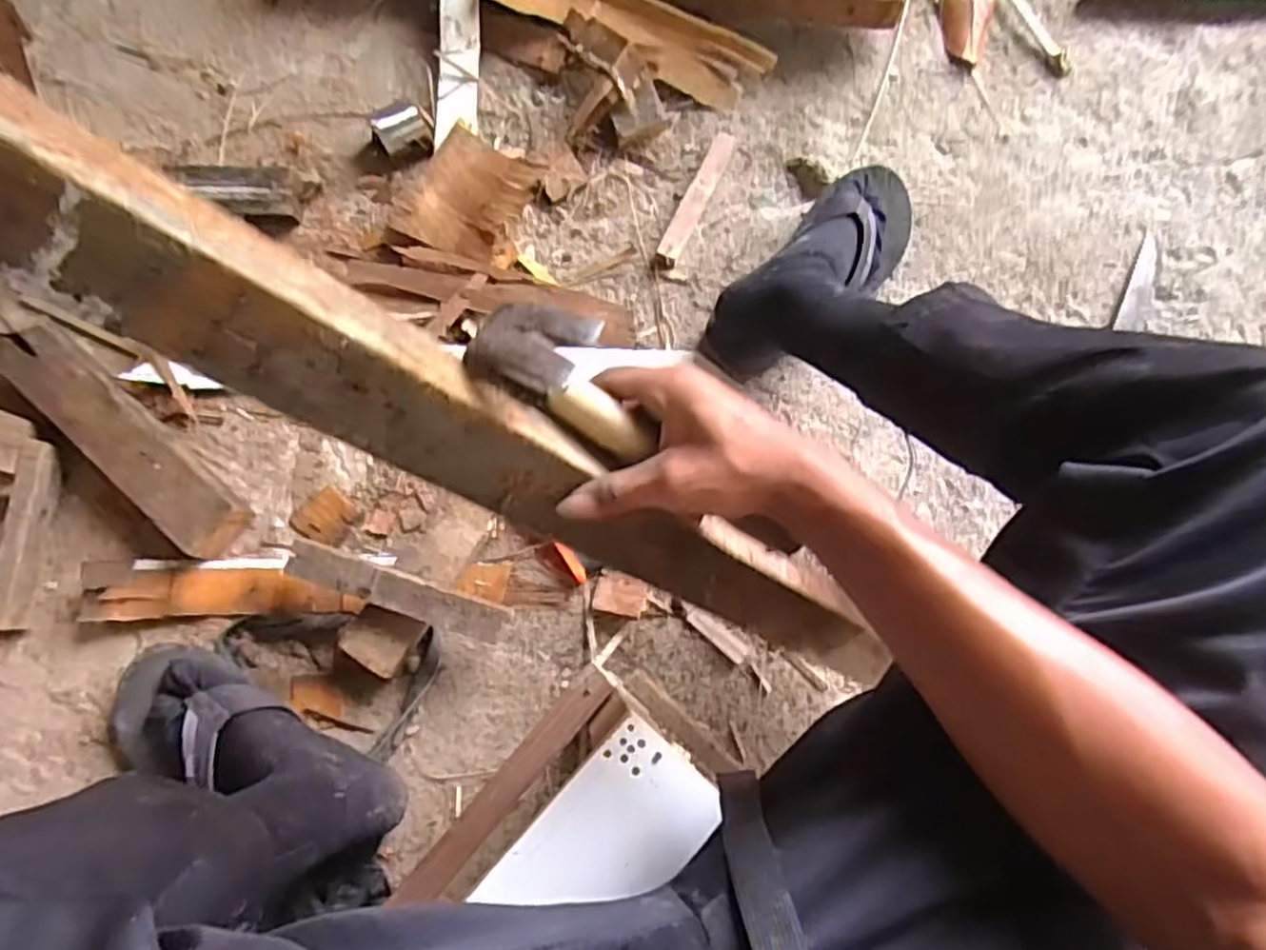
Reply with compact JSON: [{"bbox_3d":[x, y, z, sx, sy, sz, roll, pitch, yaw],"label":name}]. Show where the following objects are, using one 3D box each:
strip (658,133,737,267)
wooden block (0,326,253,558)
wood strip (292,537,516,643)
[{"bbox_3d":[0.069,-0.306,0.818,0.023,0.015,0.175,24,79,5],"label":"strip"},{"bbox_3d":[-0.489,-0.040,0.702,0.303,0.042,0.067,41,80,10],"label":"wooden block"},{"bbox_3d":[-0.214,0.106,0.674,0.204,0.025,0.036,20,89,1],"label":"wood strip"}]

